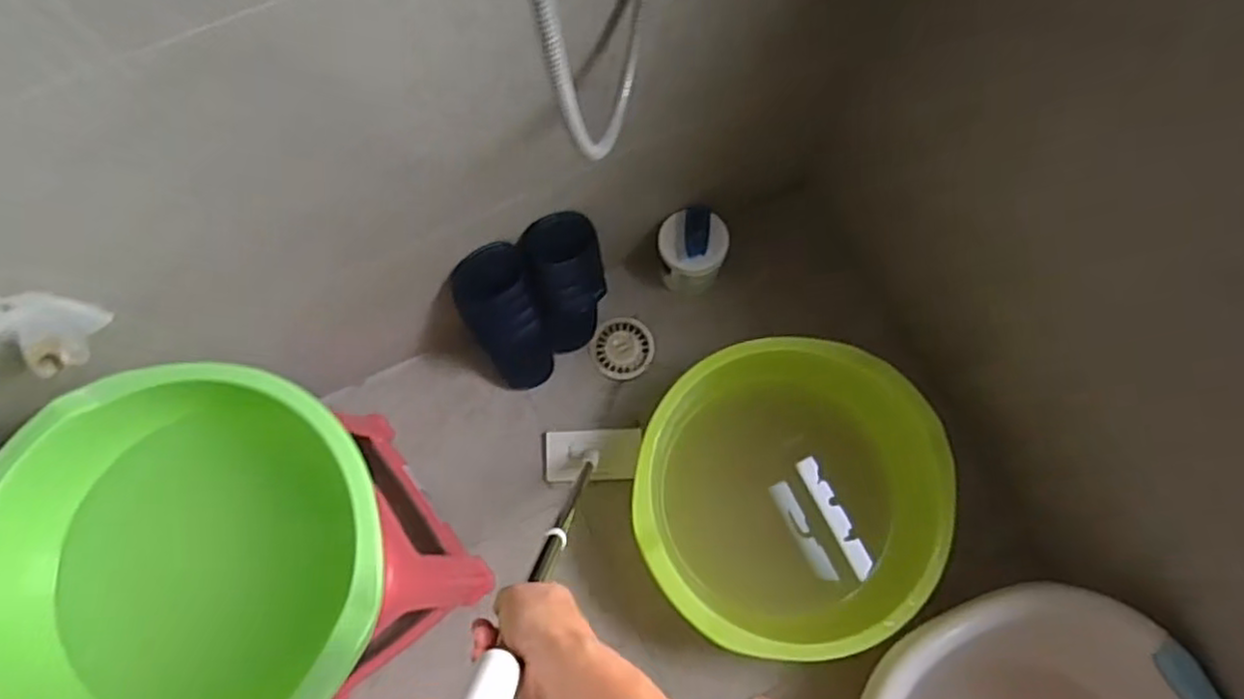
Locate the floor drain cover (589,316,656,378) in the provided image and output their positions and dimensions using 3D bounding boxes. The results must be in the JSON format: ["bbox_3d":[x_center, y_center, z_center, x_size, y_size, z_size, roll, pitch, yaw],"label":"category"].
[{"bbox_3d":[0.004,-0.002,1.285,0.108,0.015,0.110,19,74,4],"label":"floor drain cover"}]

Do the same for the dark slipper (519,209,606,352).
[{"bbox_3d":[-0.082,-0.087,1.128,0.117,0.300,0.084,-13,48,-5],"label":"dark slipper"}]

